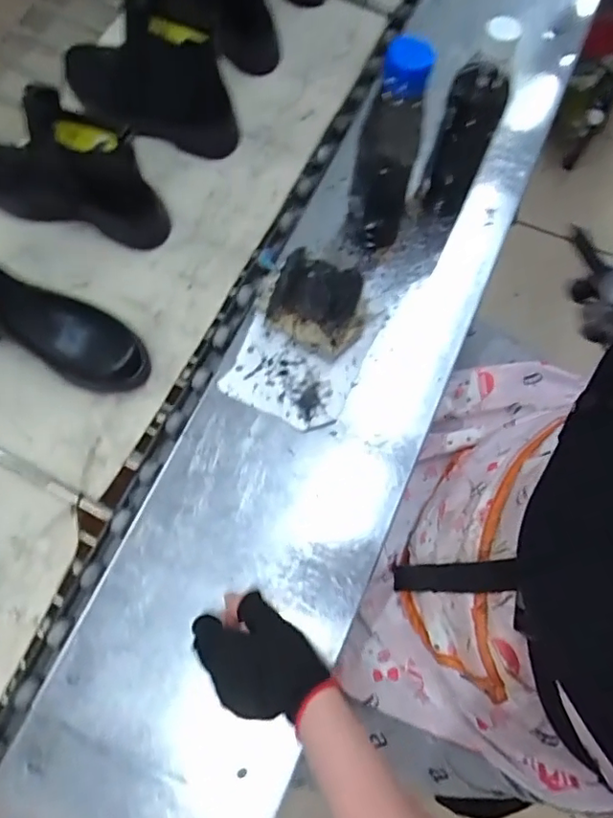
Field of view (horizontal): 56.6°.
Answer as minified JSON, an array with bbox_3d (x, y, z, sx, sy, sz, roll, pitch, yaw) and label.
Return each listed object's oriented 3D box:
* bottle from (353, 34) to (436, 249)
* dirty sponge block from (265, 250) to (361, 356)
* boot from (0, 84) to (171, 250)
[{"bbox_3d":[0.079,-0.241,0.579,0.055,0.246,0.047,-15,72,-5],"label":"bottle"},{"bbox_3d":[0.012,-0.108,0.583,0.093,0.073,0.081,21,72,7],"label":"dirty sponge block"},{"bbox_3d":[-0.283,-0.269,0.627,0.248,0.160,0.075,23,72,7],"label":"boot"}]

